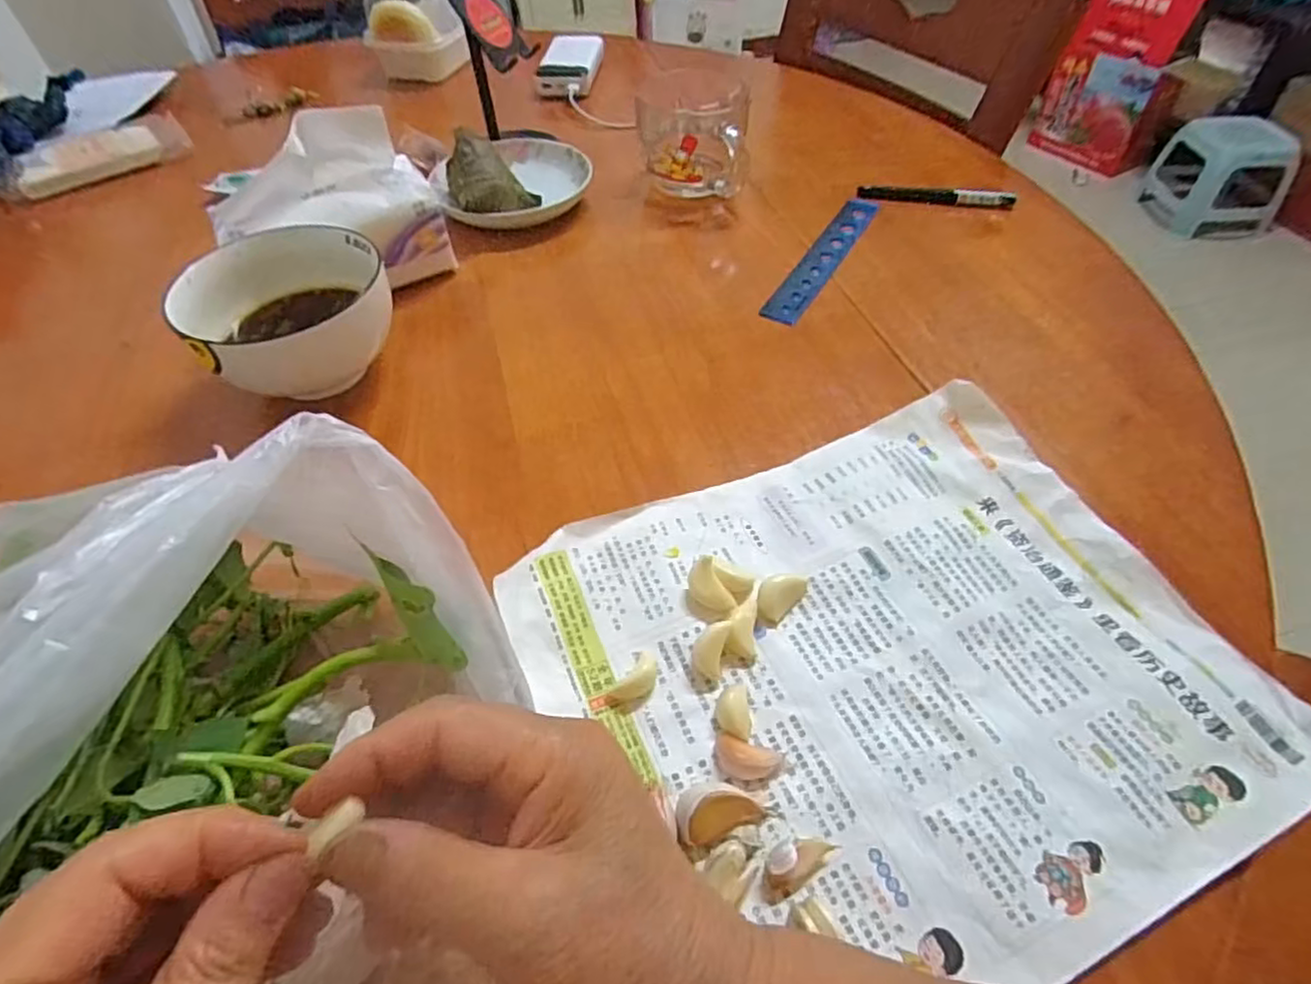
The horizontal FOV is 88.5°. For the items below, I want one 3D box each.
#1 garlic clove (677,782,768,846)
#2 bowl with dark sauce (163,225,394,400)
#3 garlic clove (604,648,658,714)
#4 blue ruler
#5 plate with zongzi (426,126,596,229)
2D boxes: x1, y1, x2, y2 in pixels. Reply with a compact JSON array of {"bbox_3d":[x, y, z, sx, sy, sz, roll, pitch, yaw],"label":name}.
[{"bbox_3d":[0.027,0.135,0.293,0.037,0.013,0.024,-18,51,-14],"label":"garlic clove"},{"bbox_3d":[-0.262,-0.119,0.484,0.122,0.076,0.107,-36,57,-27],"label":"bowl with dark sauce"},{"bbox_3d":[-0.009,0.093,0.329,0.016,0.008,0.034,29,55,24],"label":"garlic clove"},{"bbox_3d":[0.151,-0.212,0.600,0.032,0.004,0.220,22,53,20],"label":"blue ruler"},{"bbox_3d":[-0.143,-0.317,0.660,0.145,0.071,0.165,-11,49,-9],"label":"plate with zongzi"}]

